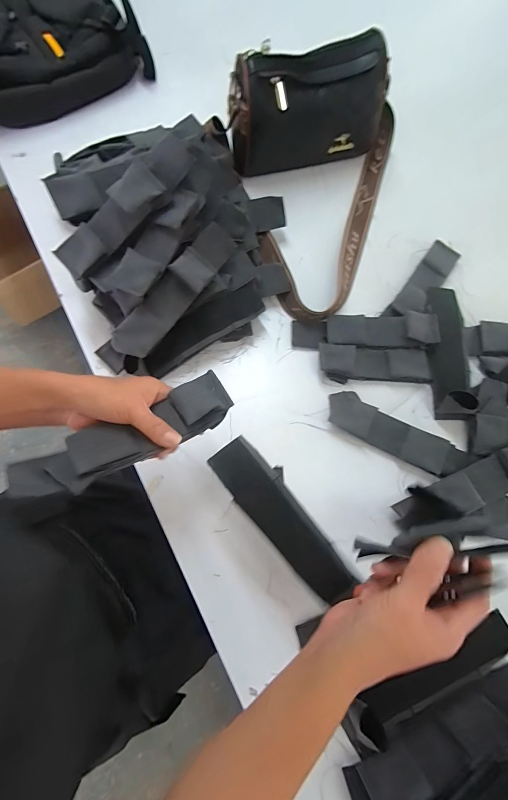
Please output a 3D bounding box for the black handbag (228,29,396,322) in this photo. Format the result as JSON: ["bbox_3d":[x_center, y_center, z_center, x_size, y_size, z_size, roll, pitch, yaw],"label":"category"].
[{"bbox_3d":[0.132,-0.309,0.478,0.263,0.147,0.329,-13,73,-3],"label":"black handbag"}]

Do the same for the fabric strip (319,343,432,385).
[{"bbox_3d":[0.166,-0.050,0.462,0.151,0.025,0.047,1,72,1],"label":"fabric strip"}]

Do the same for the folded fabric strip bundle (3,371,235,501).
[{"bbox_3d":[-0.111,0.033,0.302,0.189,0.022,0.050,-25,73,-16],"label":"folded fabric strip bundle"}]

